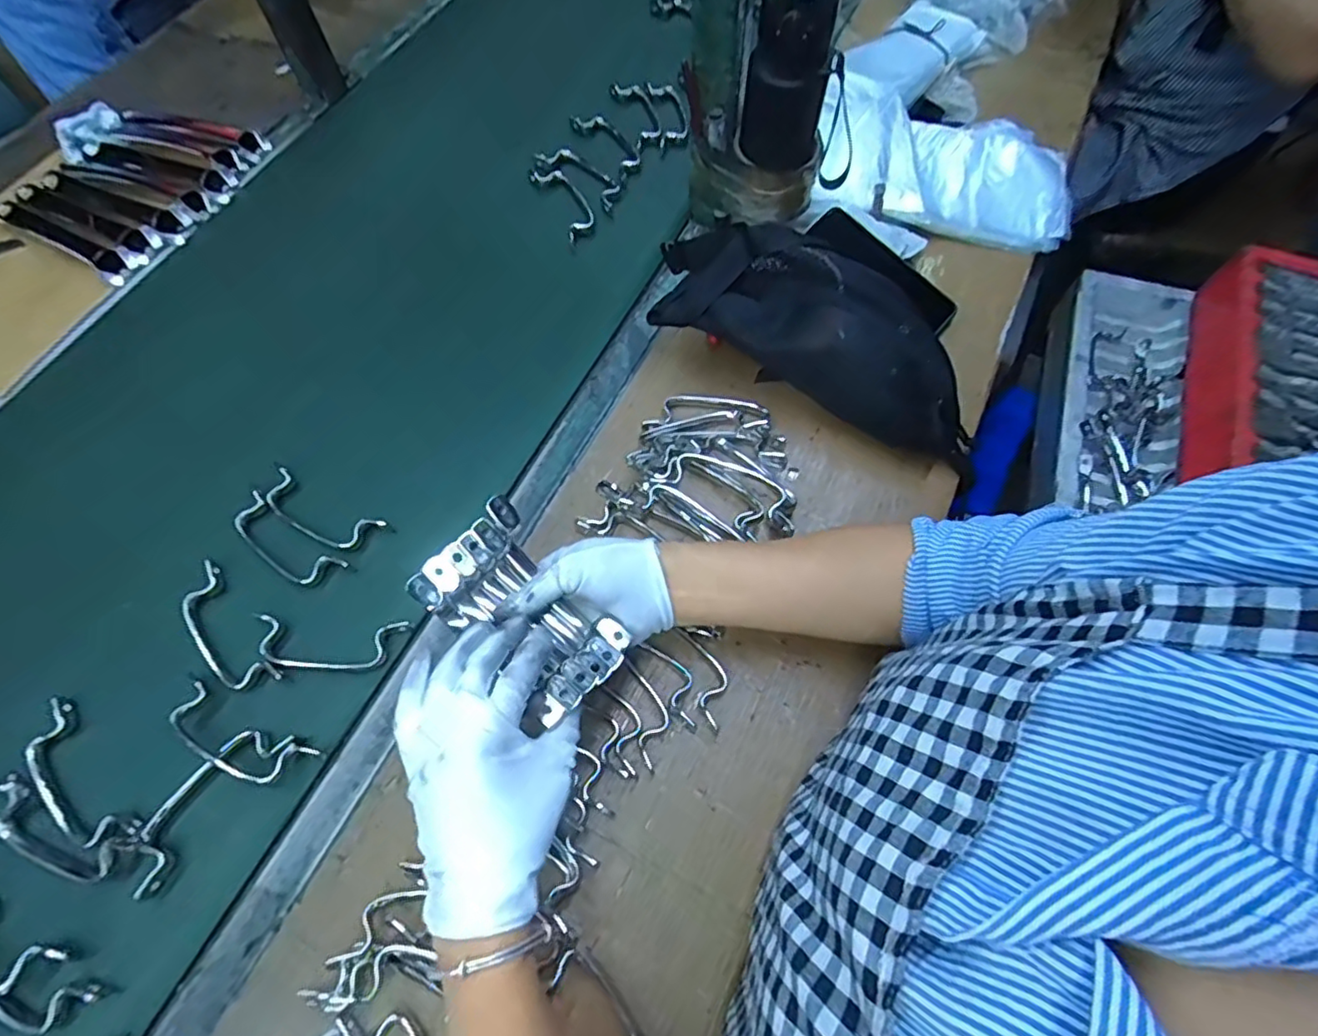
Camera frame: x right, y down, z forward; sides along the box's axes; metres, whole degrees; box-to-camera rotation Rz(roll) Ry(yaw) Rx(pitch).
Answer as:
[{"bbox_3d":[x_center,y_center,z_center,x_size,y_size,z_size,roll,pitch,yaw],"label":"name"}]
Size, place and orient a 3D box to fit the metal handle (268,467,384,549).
[{"bbox_3d":[-0.298,-0.004,0.541,0.110,0.014,0.040,24,67,12],"label":"metal handle"}]

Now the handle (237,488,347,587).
[{"bbox_3d":[-0.315,0.023,0.524,0.113,0.018,0.038,33,69,16],"label":"handle"}]

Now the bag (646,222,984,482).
[{"bbox_3d":[0.147,-0.171,0.561,0.322,0.105,0.122,26,67,13],"label":"bag"}]

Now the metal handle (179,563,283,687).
[{"bbox_3d":[-0.349,0.090,0.494,0.041,0.009,0.131,-39,69,-16],"label":"metal handle"}]

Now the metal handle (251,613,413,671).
[{"bbox_3d":[-0.261,0.099,0.488,0.117,0.014,0.040,1,64,2],"label":"metal handle"}]

